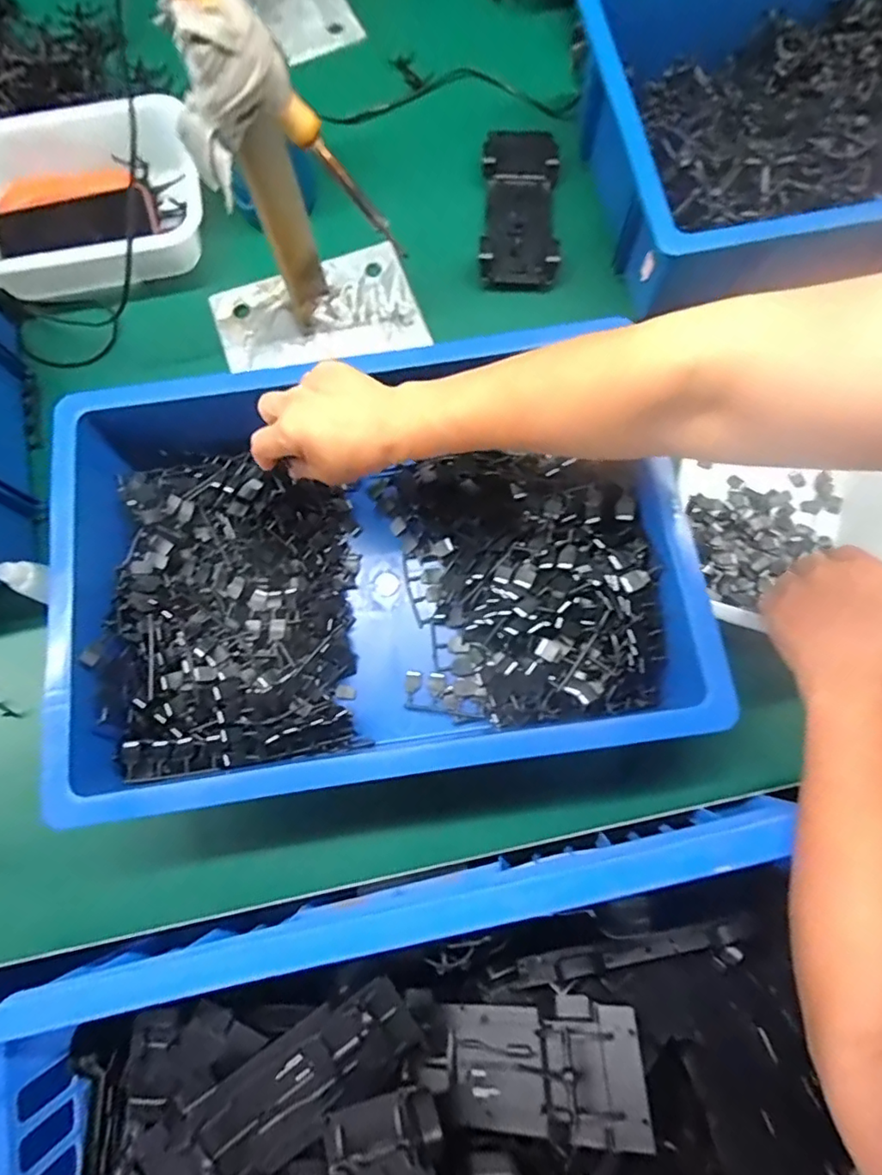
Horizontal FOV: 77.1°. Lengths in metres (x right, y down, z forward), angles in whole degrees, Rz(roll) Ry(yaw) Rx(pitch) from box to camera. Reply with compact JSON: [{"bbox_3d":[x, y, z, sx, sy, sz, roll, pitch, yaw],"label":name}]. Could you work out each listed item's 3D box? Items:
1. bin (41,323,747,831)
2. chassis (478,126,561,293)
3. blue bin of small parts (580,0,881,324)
[{"bbox_3d":[-0.052,-0.011,0.441,0.441,0.111,0.301,-8,75,0],"label":"bin"},{"bbox_3d":[0.082,-0.407,0.574,0.077,0.020,0.208,3,76,2],"label":"chassis"},{"bbox_3d":[0.376,-0.438,0.526,0.440,0.112,0.316,-9,75,-1],"label":"blue bin of small parts"}]

